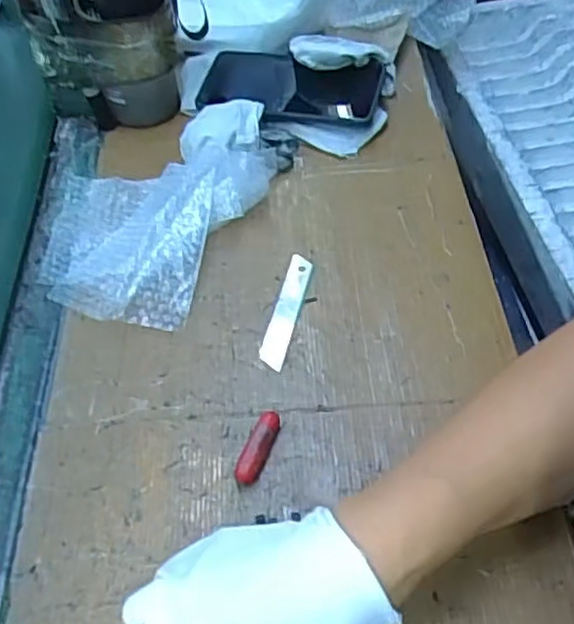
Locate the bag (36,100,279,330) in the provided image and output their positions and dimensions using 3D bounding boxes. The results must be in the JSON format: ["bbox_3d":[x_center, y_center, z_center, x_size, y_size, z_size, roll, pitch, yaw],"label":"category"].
[{"bbox_3d":[-0.112,-0.095,0.565,0.167,0.044,0.224,19,53,18],"label":"bag"}]

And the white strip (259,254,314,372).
[{"bbox_3d":[0.001,-0.003,0.508,0.019,0.004,0.102,10,51,10],"label":"white strip"}]

